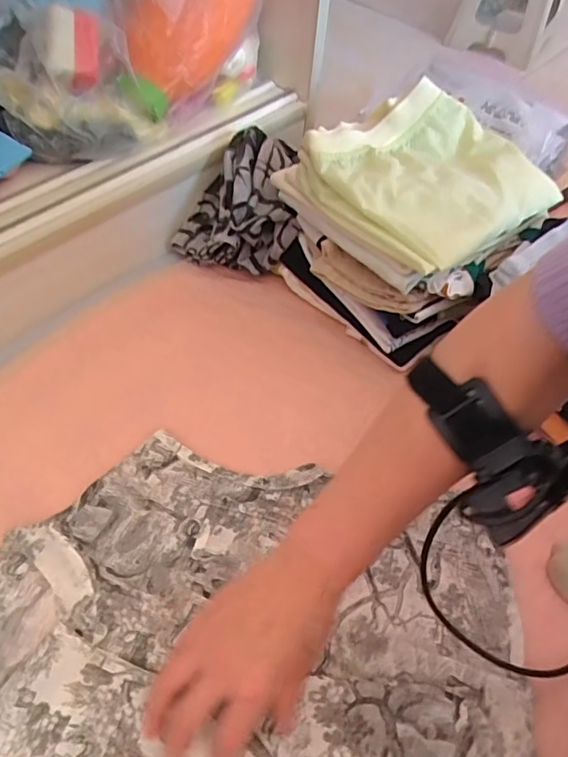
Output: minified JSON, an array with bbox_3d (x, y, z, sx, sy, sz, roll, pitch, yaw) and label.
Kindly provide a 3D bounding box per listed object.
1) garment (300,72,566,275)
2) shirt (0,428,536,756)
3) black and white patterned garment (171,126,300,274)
[{"bbox_3d":[0.138,-0.206,0.534,0.200,0.041,0.201,-32,63,-25],"label":"garment"},{"bbox_3d":[-0.020,0.178,0.422,0.405,0.022,0.247,11,54,3],"label":"shirt"},{"bbox_3d":[-0.056,-0.205,0.635,0.136,0.122,0.138,2,54,-4],"label":"black and white patterned garment"}]

